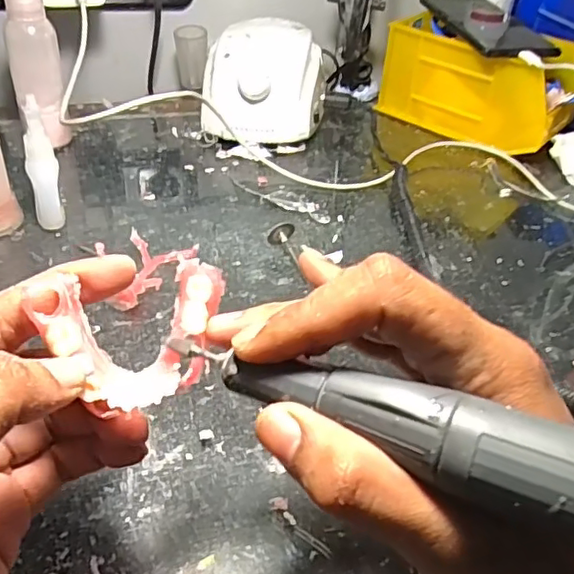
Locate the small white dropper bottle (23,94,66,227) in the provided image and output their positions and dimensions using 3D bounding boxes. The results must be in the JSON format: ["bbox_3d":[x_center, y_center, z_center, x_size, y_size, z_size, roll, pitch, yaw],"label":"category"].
[{"bbox_3d":[-0.161,-0.078,0.394,0.018,0.087,0.018,-10,42,-19],"label":"small white dropper bottle"}]

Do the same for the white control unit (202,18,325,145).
[{"bbox_3d":[-0.018,-0.185,0.550,0.103,0.079,0.119,7,39,0],"label":"white control unit"}]

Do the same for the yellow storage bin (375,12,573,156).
[{"bbox_3d":[0.181,-0.194,0.579,0.168,0.089,0.076,30,45,26],"label":"yellow storage bin"}]

